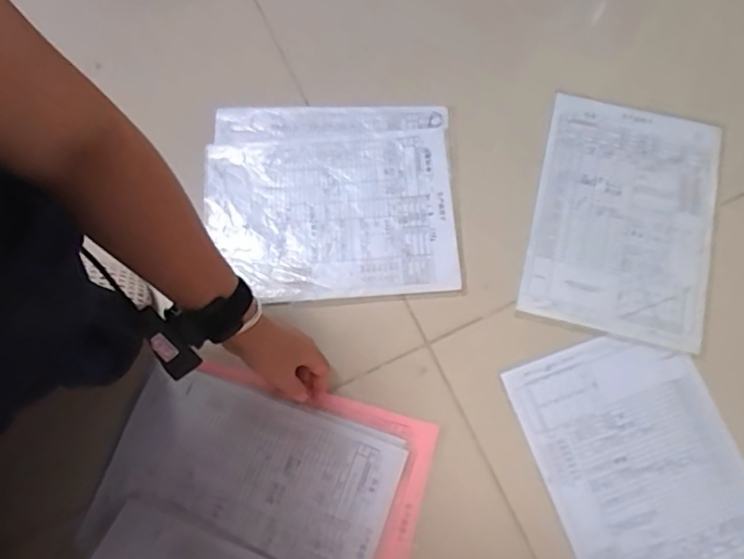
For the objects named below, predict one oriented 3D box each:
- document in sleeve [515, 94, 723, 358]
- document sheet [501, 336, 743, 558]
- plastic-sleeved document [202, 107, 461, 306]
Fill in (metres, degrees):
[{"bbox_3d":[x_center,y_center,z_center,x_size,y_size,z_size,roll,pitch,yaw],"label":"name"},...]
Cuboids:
[{"bbox_3d":[0.303,-0.073,0.652,0.208,0.009,0.297,14,75,5],"label":"document in sleeve"},{"bbox_3d":[0.291,0.204,0.579,0.207,0.011,0.289,-19,76,-4],"label":"document sheet"},{"bbox_3d":[-0.050,-0.096,0.660,0.296,0.007,0.249,-1,75,0],"label":"plastic-sleeved document"}]

